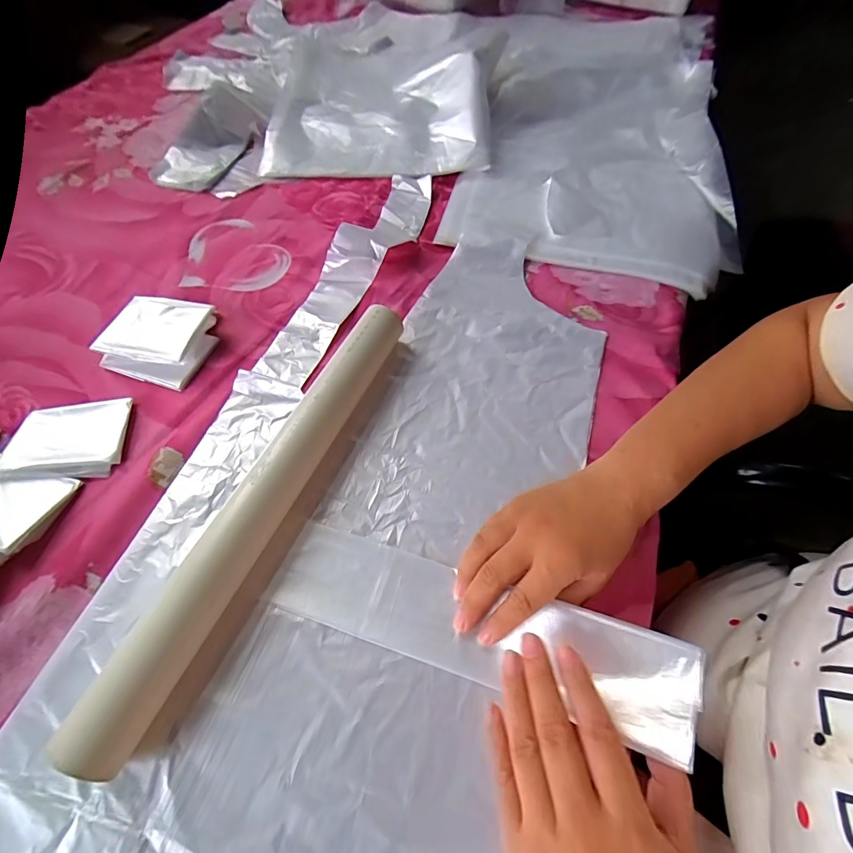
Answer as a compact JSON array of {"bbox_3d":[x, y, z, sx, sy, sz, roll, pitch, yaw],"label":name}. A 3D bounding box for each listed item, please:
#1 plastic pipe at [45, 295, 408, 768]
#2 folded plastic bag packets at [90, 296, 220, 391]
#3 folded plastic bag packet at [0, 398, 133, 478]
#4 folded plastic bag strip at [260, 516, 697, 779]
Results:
[{"bbox_3d":[-0.104,0.043,0.301,0.035,0.043,0.342,22,61,10],"label":"plastic pipe"},{"bbox_3d":[-0.248,-0.085,0.390,0.088,0.022,0.088,14,60,6],"label":"folded plastic bag packets"},{"bbox_3d":[-0.292,0.008,0.340,0.083,0.010,0.069,-4,60,-5],"label":"folded plastic bag packet"},{"bbox_3d":[0.021,0.124,0.267,0.263,0.032,0.062,9,59,19],"label":"folded plastic bag strip"}]

